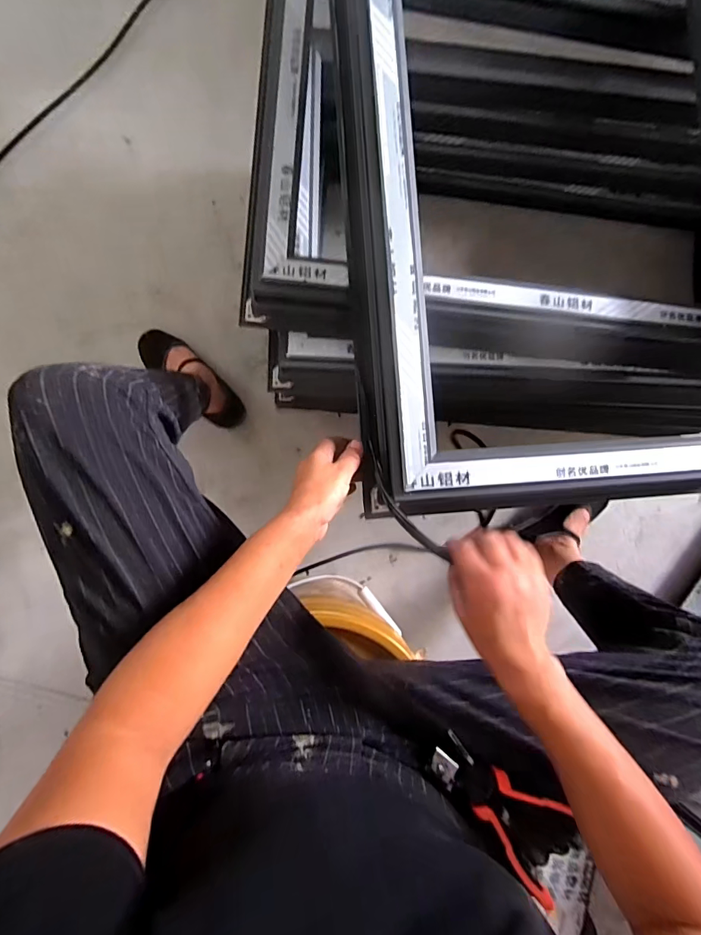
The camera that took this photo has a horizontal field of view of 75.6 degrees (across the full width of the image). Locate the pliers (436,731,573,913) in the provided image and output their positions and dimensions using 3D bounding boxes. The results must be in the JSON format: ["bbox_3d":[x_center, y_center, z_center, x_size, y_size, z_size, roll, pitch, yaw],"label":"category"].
[{"bbox_3d":[0.146,0.308,0.415,0.075,0.032,0.155,-40,92,-6],"label":"pliers"}]

